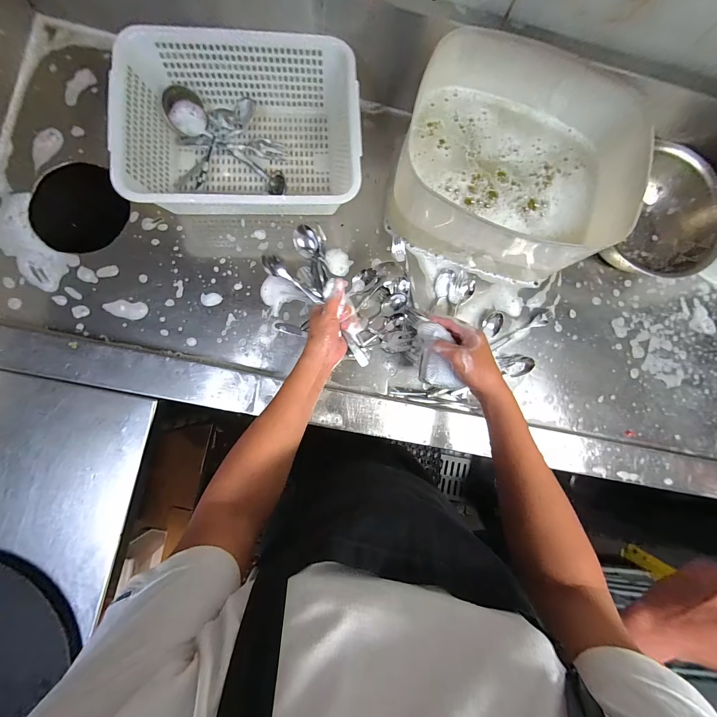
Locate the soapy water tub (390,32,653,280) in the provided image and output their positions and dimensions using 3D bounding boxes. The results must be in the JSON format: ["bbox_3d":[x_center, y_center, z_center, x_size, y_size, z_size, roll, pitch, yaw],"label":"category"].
[{"bbox_3d":[0.278,-0.354,0.581,0.370,0.177,0.348,7,85,-4],"label":"soapy water tub"}]

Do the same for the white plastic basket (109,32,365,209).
[{"bbox_3d":[-0.200,-0.409,0.569,0.384,0.121,0.314,-3,84,-6],"label":"white plastic basket"}]

